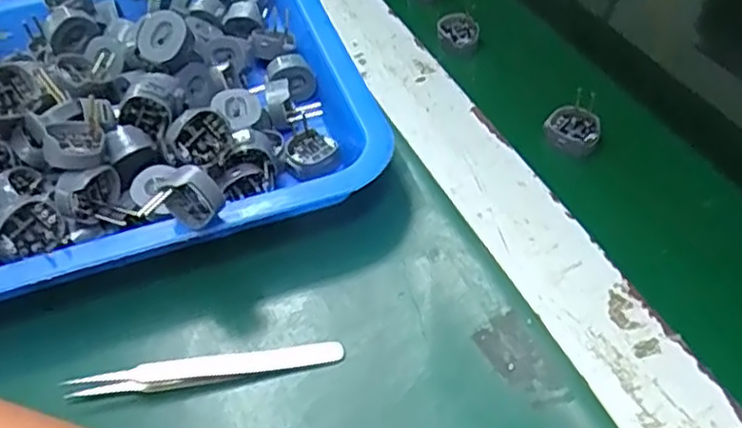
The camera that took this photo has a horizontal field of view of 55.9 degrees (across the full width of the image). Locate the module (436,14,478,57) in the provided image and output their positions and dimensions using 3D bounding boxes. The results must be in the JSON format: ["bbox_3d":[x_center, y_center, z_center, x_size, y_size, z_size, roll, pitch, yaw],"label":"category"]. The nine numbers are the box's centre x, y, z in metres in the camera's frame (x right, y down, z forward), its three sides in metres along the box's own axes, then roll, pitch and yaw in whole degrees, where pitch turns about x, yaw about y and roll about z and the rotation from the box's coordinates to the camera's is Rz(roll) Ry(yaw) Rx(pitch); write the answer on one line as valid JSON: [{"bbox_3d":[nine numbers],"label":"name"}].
[{"bbox_3d":[0.057,-0.119,0.460,0.026,0.009,0.027,-44,86,4],"label":"module"}]

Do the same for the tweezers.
[{"bbox_3d":[-0.068,0.064,0.291,0.112,0.010,0.010,-10,47,-2],"label":"tweezers"}]

